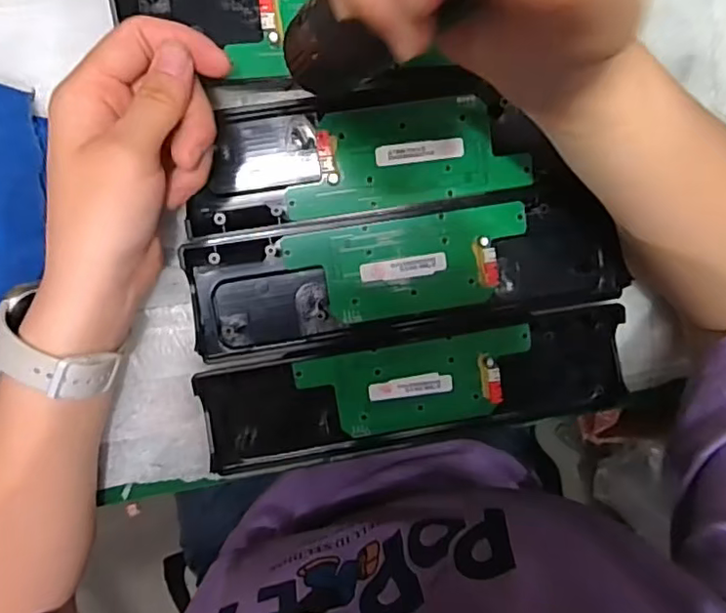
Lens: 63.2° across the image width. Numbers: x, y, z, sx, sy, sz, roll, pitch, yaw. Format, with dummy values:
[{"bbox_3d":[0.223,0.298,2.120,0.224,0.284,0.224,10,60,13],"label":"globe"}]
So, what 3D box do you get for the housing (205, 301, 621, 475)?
[{"bbox_3d":[0.032,0.052,0.346,0.243,0.014,0.064,-9,98,-4],"label":"housing"}]

